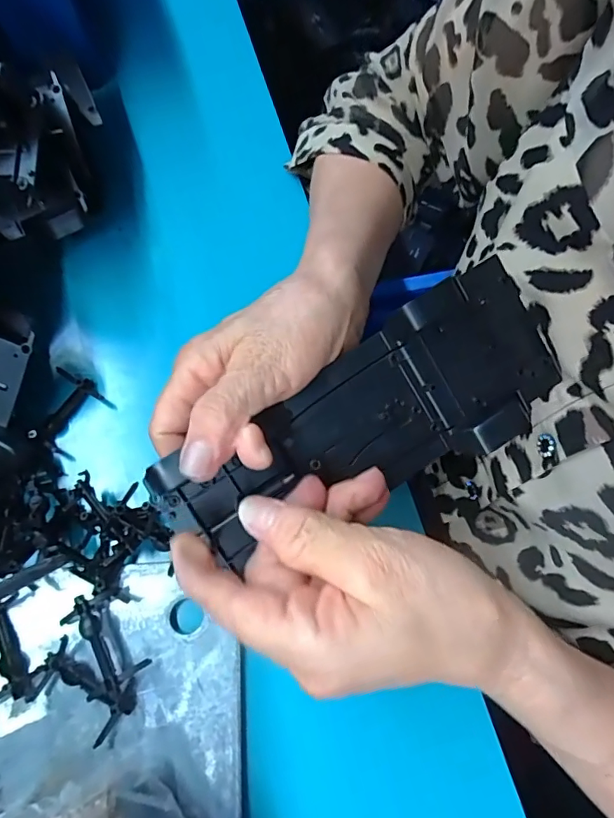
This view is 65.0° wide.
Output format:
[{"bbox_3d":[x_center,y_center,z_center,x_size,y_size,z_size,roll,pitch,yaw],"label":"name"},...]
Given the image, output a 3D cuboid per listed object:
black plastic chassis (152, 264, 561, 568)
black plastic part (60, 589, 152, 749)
[{"bbox_3d":[0.027,0.005,0.223,0.192,0.026,0.075,-27,98,-4],"label":"black plastic chassis"},{"bbox_3d":[-0.101,0.128,0.246,0.033,0.014,0.067,-21,73,-9],"label":"black plastic part"}]

